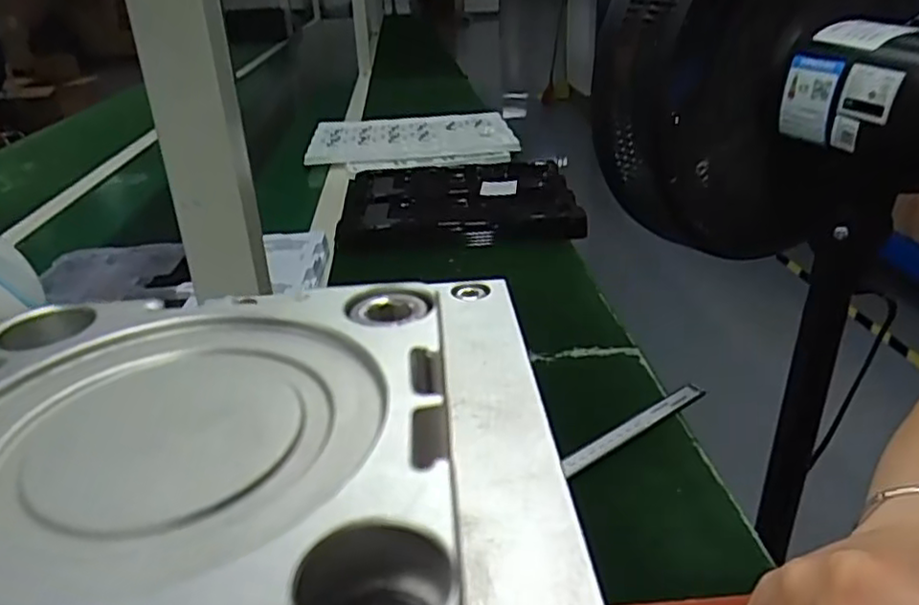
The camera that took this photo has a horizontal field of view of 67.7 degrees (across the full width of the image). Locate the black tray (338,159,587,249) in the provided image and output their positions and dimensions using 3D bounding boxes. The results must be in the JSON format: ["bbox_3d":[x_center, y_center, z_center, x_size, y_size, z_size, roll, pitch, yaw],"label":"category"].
[{"bbox_3d":[-0.004,-0.152,1.005,0.321,0.034,0.334,-4,26,-3],"label":"black tray"}]

